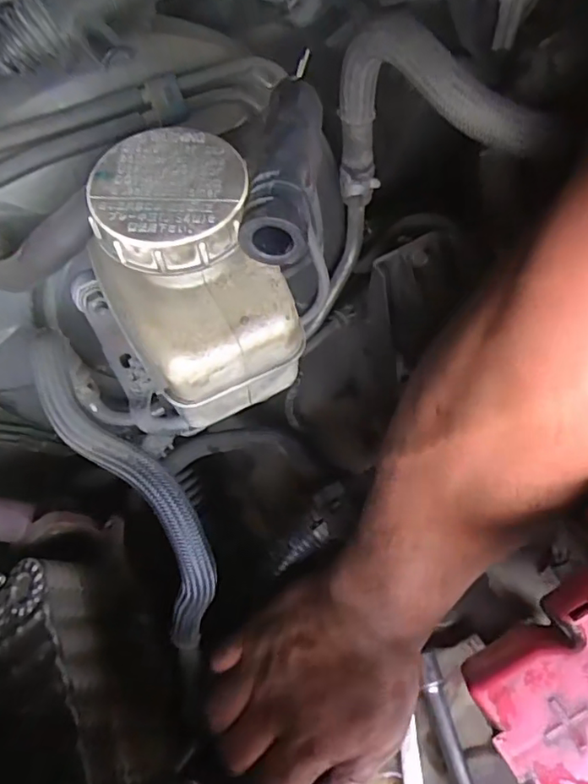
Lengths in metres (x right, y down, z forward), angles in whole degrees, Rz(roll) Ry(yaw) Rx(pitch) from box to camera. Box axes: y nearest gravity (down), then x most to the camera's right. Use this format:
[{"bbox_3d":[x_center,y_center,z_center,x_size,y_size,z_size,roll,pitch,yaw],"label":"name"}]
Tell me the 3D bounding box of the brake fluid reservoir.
[{"bbox_3d":[-0.037,-0.044,0.211,0.059,0.063,0.073,-28,63,-13],"label":"brake fluid reservoir"}]

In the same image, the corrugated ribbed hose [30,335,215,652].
[{"bbox_3d":[-0.080,0.038,0.263,0.037,0.030,0.159,-34,85,-16],"label":"corrugated ribbed hose"}]

